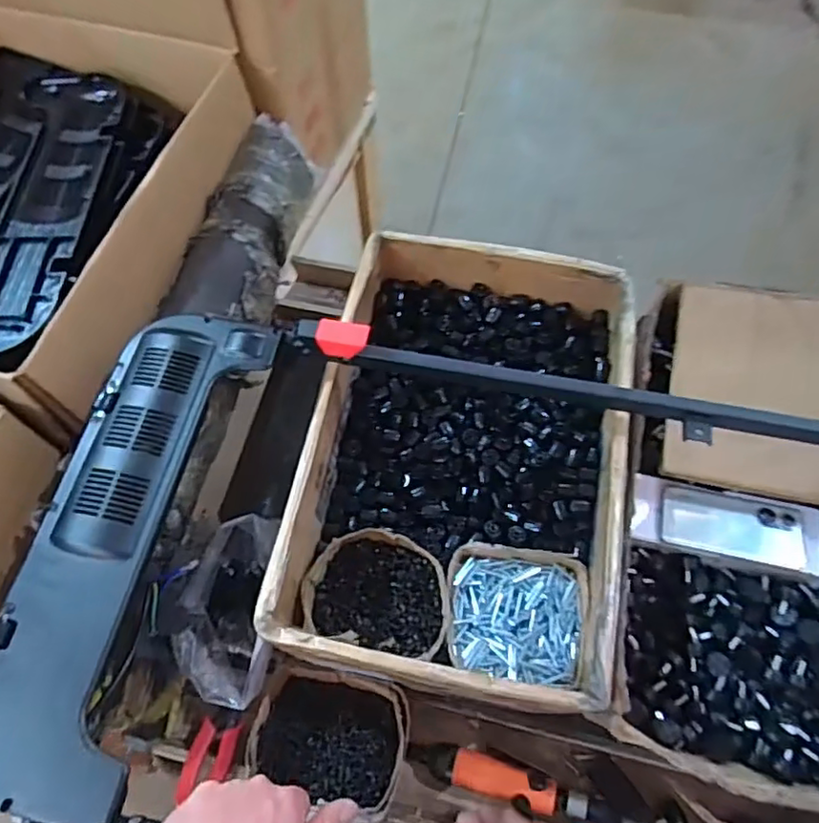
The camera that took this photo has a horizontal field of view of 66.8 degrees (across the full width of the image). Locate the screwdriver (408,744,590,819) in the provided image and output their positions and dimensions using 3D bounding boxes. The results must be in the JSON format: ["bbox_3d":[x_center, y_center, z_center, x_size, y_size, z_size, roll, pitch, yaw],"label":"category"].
[{"bbox_3d":[0.101,0.412,0.689,0.187,0.039,0.043,8,64,20],"label":"screwdriver"}]

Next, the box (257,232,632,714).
[{"bbox_3d":[0.069,0.048,0.757,0.353,0.143,0.530,9,64,6],"label":"box"}]

